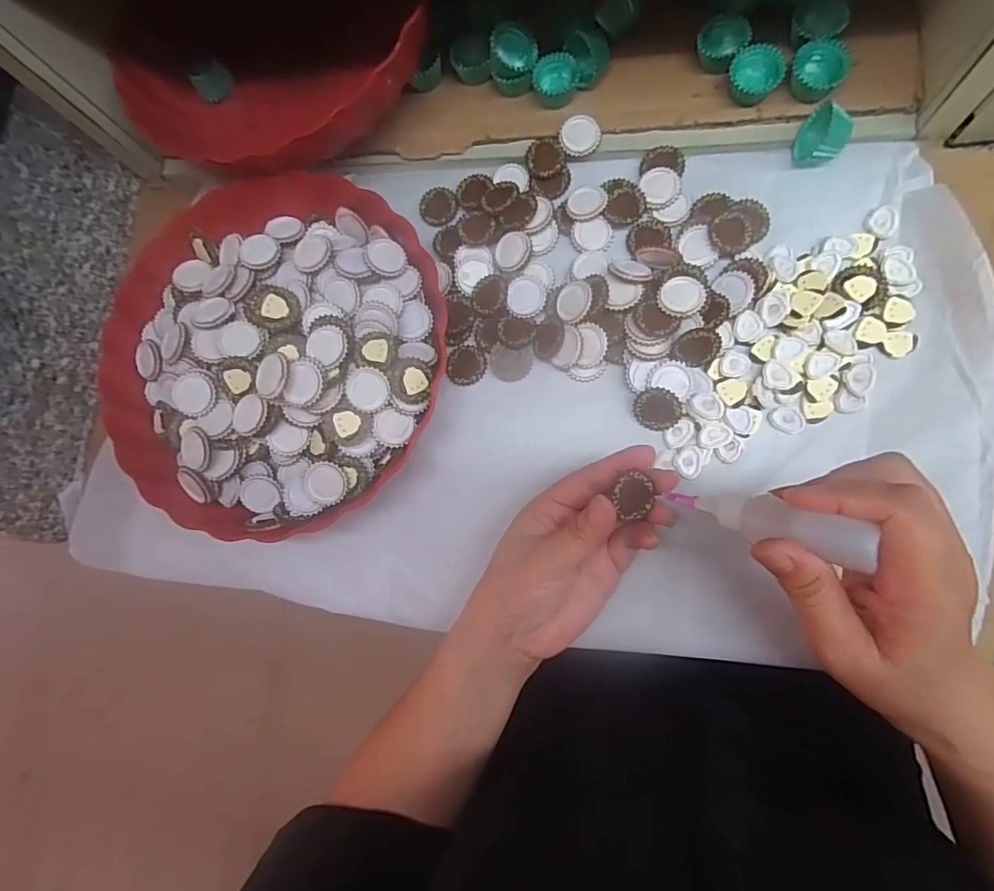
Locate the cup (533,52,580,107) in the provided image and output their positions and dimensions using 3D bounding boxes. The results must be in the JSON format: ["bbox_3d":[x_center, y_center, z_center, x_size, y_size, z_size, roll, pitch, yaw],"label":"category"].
[{"bbox_3d":[0.040,-0.252,0.346,0.030,0.012,0.029,-2,81,11],"label":"cup"}]

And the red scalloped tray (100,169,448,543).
[{"bbox_3d":[-0.152,-0.064,0.338,0.231,0.060,0.245,-7,80,10],"label":"red scalloped tray"}]

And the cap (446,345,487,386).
[{"bbox_3d":[-0.021,-0.055,0.346,0.027,0.004,0.028,-2,81,11],"label":"cap"}]

